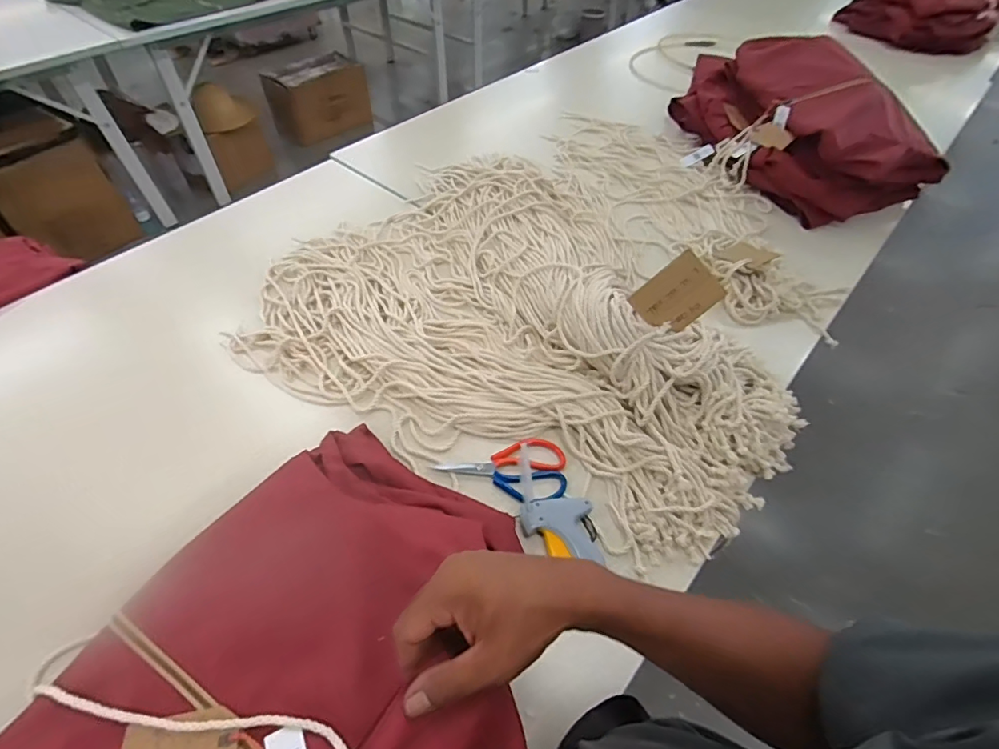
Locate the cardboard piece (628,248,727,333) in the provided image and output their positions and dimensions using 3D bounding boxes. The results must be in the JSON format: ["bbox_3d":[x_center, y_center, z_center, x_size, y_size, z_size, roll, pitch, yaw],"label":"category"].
[{"bbox_3d":[0.262,-0.114,0.740,0.087,0.109,0.010,49,22,-3],"label":"cardboard piece"}]

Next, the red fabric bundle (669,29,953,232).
[{"bbox_3d":[0.727,-0.621,1.219,0.336,0.230,0.585,-16,54,-15],"label":"red fabric bundle"}]

